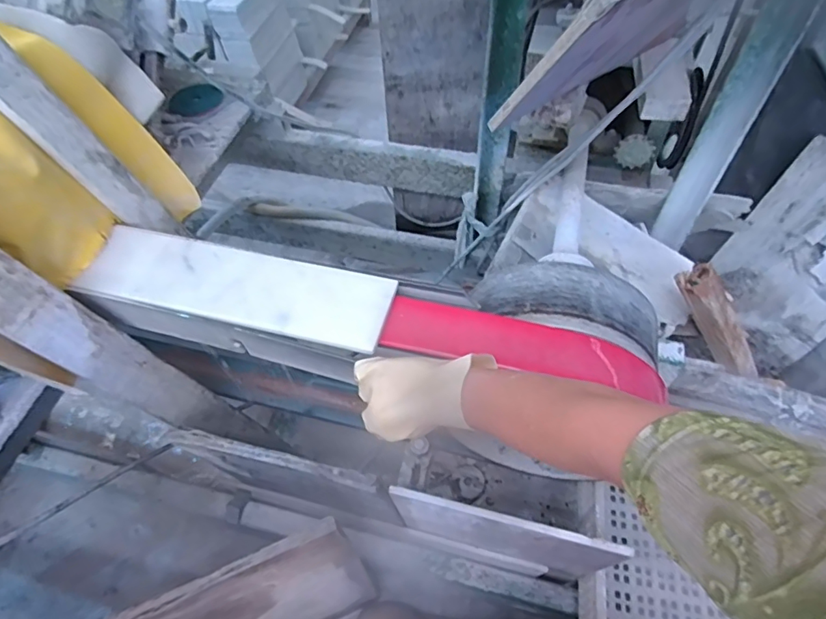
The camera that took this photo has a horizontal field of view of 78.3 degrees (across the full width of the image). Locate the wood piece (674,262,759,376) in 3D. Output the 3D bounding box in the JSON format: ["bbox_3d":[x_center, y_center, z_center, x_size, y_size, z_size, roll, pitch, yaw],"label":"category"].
[{"bbox_3d":[0.572,0.041,0.937,0.065,0.420,0.058,-25,47,31],"label":"wood piece"}]

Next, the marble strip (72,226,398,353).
[{"bbox_3d":[-0.212,-0.029,0.612,0.375,0.011,0.102,12,55,10],"label":"marble strip"}]

